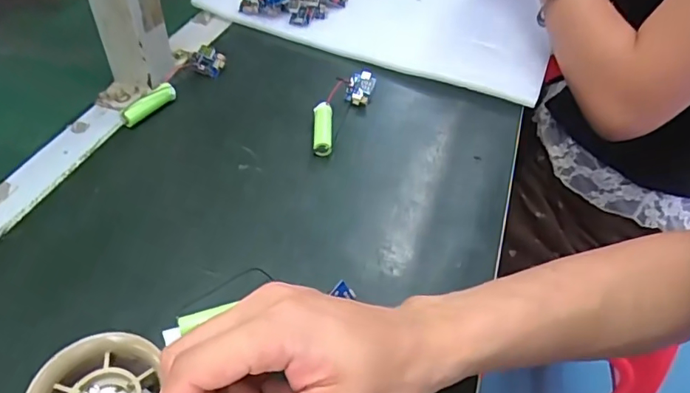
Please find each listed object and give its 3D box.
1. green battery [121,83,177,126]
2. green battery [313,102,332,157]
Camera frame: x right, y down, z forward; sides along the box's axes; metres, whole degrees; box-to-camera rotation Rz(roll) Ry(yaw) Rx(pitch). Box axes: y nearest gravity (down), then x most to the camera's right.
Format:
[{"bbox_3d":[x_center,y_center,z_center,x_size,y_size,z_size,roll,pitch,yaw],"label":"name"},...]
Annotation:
[{"bbox_3d":[-0.157,-0.074,0.413,0.010,0.015,0.049,27,49,18],"label":"green battery"},{"bbox_3d":[-0.018,-0.055,0.415,0.015,0.018,0.050,2,46,-5],"label":"green battery"}]

